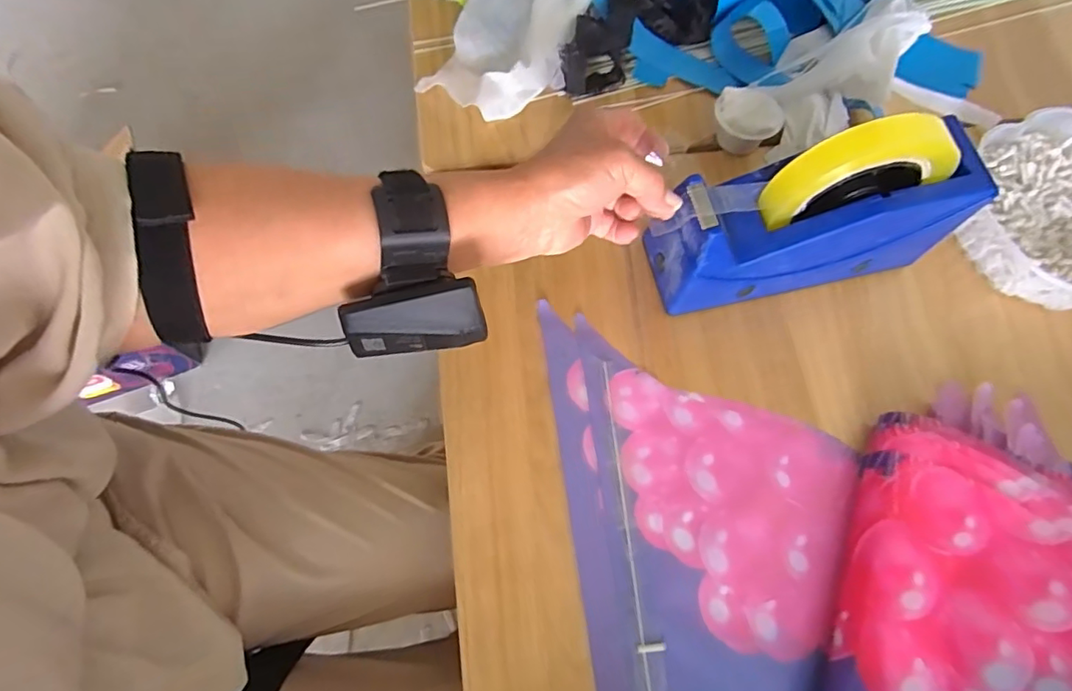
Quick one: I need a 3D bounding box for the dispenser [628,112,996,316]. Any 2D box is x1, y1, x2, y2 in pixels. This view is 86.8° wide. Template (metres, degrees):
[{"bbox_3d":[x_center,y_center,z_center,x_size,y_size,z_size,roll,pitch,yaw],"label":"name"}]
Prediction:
[{"bbox_3d":[0.186,-0.088,0.373,0.196,0.129,0.061,-14,73,-7],"label":"dispenser"}]

